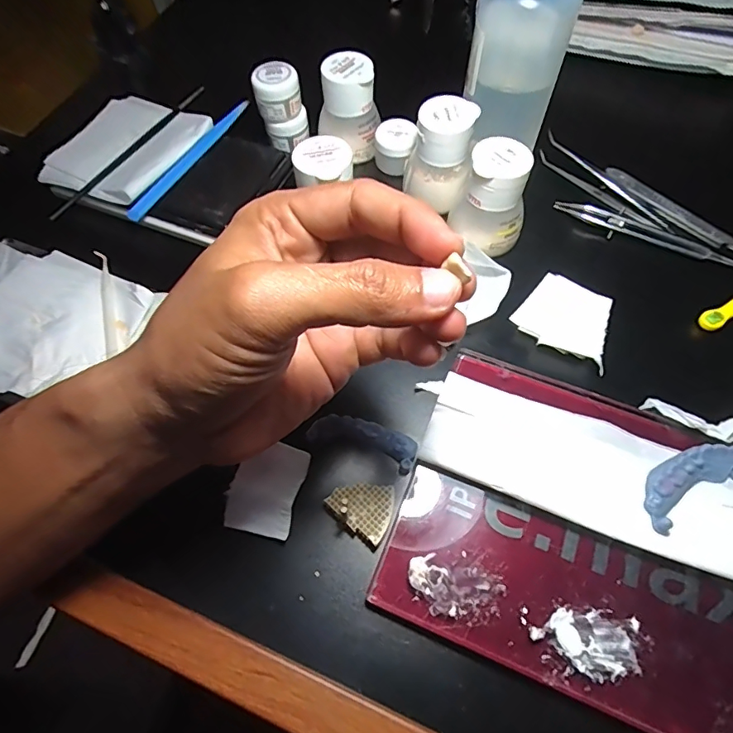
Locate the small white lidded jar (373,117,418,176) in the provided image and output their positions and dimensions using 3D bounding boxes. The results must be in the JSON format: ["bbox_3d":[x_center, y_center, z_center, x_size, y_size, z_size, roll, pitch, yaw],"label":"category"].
[{"bbox_3d":[0.022,-0.165,0.364,0.030,0.028,0.037,1,63,2],"label":"small white lidded jar"}]

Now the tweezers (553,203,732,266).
[{"bbox_3d":[0.200,-0.090,0.334,0.138,0.008,0.016,24,66,13],"label":"tweezers"}]

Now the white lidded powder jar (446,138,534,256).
[{"bbox_3d":[0.082,-0.108,0.315,0.041,0.063,0.046,-30,67,-13],"label":"white lidded powder jar"}]

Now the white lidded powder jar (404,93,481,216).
[{"bbox_3d":[0.054,-0.144,0.330,0.042,0.057,0.041,0,63,1],"label":"white lidded powder jar"}]

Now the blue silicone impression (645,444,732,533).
[{"bbox_3d":[0.164,0.057,0.245,0.060,0.012,0.026,-26,66,-11],"label":"blue silicone impression"}]

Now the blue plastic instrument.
[{"bbox_3d":[-0.127,-0.154,0.356,0.013,0.009,0.132,28,67,14],"label":"blue plastic instrument"}]

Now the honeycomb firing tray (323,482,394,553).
[{"bbox_3d":[-0.002,0.073,0.252,0.033,0.012,0.029,30,67,15],"label":"honeycomb firing tray"}]

